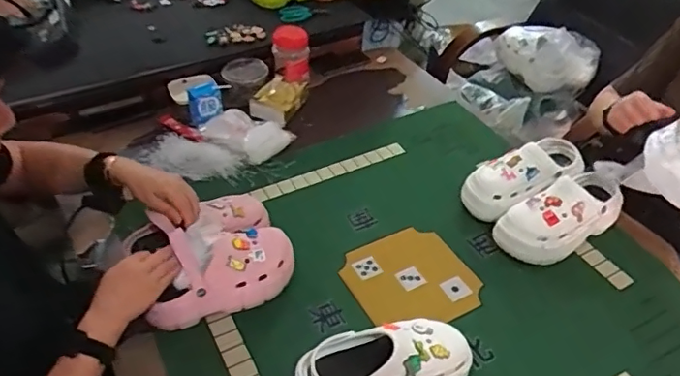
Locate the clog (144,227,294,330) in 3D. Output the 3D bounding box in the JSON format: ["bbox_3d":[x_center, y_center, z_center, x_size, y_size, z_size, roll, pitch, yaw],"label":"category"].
[{"bbox_3d":[-0.200,0.140,0.927,0.253,0.112,0.107,-18,47,-22],"label":"clog"}]

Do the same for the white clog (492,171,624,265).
[{"bbox_3d":[0.419,0.058,1.054,0.248,0.101,0.109,-25,48,-8],"label":"white clog"}]

